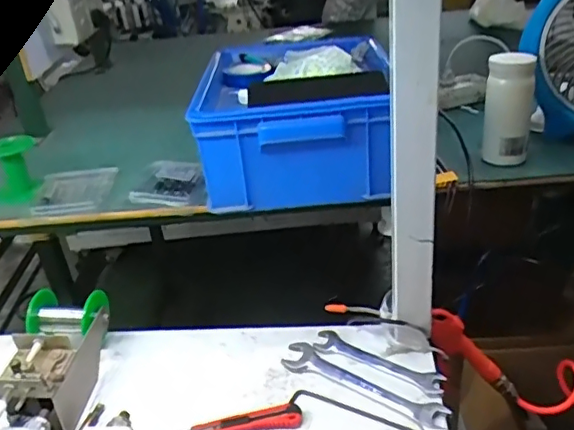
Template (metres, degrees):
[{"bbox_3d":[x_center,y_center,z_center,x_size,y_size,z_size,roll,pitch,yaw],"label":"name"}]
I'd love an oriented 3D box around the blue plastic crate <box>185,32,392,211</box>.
[{"bbox_3d":[-0.005,-0.141,0.777,0.212,0.133,0.351,-6,30,0],"label":"blue plastic crate"}]

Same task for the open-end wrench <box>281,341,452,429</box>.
[{"bbox_3d":[0.080,0.185,0.614,0.195,0.008,0.038,17,37,34],"label":"open-end wrench"}]

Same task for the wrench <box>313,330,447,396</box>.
[{"bbox_3d":[0.102,0.166,0.641,0.156,0.010,0.031,15,36,33],"label":"wrench"}]

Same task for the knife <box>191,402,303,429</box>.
[{"bbox_3d":[-0.062,0.217,0.588,0.153,0.011,0.024,-7,30,-1],"label":"knife"}]

